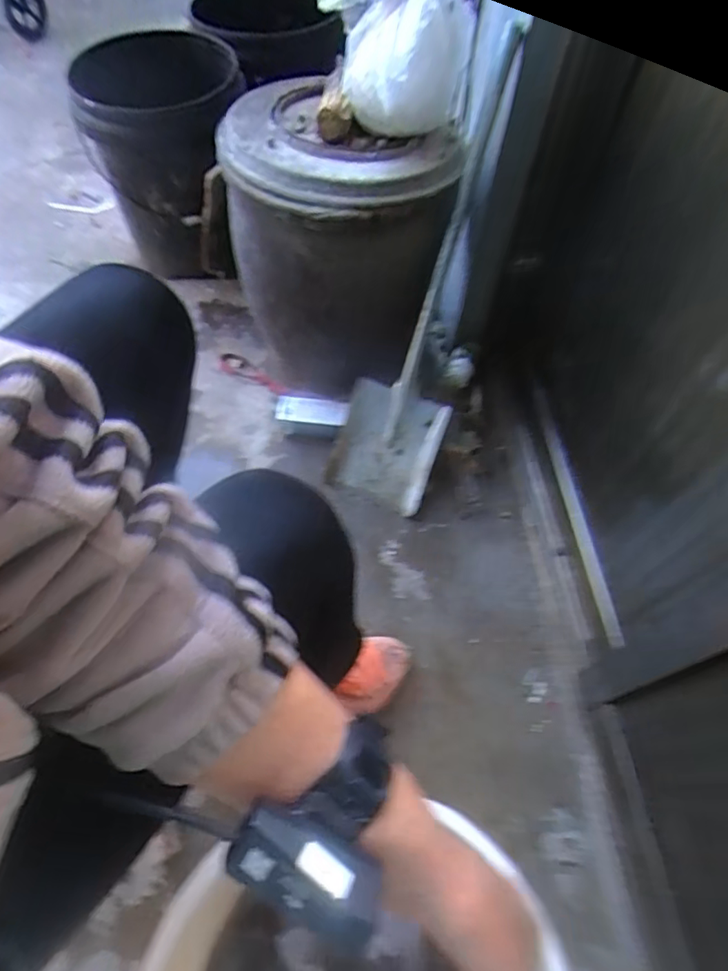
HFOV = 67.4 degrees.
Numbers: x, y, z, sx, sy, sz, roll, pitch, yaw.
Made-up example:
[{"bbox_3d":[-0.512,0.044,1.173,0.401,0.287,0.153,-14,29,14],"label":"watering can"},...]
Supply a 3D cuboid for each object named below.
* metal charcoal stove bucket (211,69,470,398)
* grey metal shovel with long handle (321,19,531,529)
[{"bbox_3d":[-0.038,-0.338,0.797,0.290,0.343,0.266,1,59,-2],"label":"metal charcoal stove bucket"},{"bbox_3d":[0.082,-0.216,0.710,0.157,0.574,0.075,26,36,12],"label":"grey metal shovel with long handle"}]

